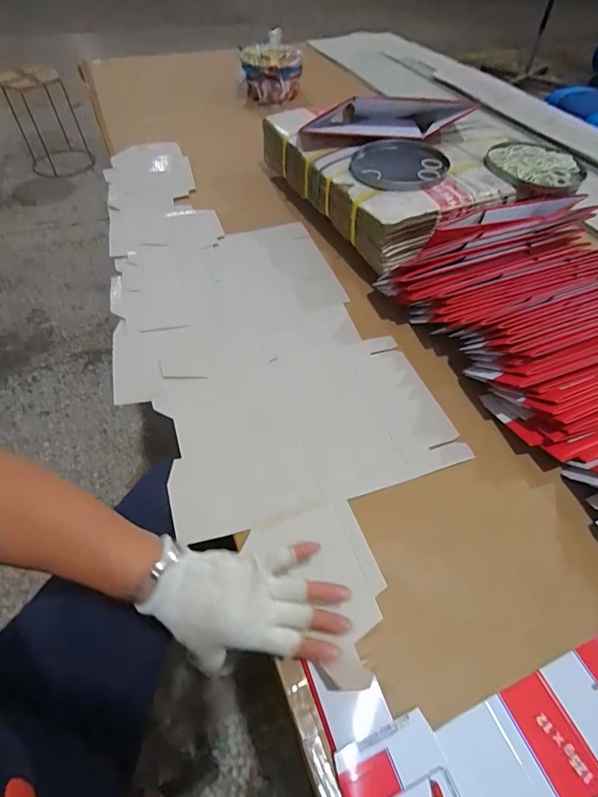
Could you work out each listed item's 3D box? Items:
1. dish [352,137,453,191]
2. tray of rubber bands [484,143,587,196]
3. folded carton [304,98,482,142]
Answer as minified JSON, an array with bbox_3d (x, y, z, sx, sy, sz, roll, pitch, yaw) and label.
[{"bbox_3d":[0.177,-0.415,0.738,0.163,0.019,0.166,0,53,0],"label":"dish"},{"bbox_3d":[0.417,-0.412,0.738,0.163,0.021,0.143,23,56,16],"label":"tray of rubber bands"},{"bbox_3d":[0.167,-0.514,0.772,0.294,0.053,0.077,-10,53,-8],"label":"folded carton"}]

